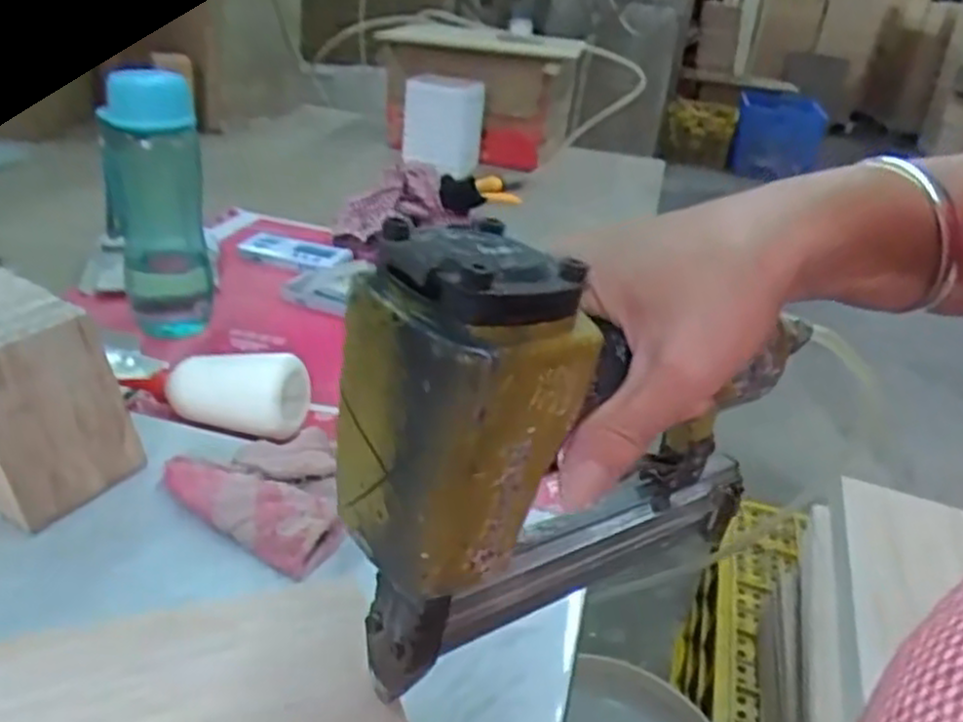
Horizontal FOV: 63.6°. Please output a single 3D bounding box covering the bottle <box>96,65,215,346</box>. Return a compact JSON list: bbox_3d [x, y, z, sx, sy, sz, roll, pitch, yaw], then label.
[{"bbox_3d":[-0.297,-0.147,0.711,0.082,0.232,0.060,-5,29,-22],"label":"bottle"}]

